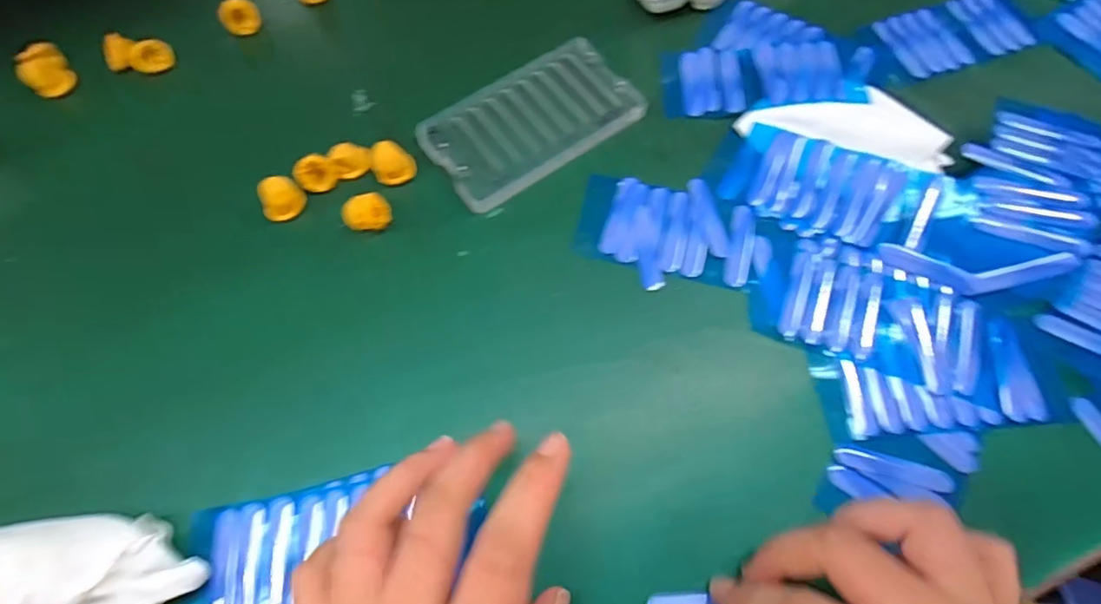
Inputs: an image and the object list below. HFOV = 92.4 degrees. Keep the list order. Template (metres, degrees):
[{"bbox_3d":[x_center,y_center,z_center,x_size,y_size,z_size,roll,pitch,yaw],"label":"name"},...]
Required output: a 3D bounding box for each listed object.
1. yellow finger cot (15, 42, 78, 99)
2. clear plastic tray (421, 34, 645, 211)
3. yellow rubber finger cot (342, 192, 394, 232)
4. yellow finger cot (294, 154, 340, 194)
[{"bbox_3d":[-0.324,-0.150,0.338,0.025,0.016,0.038,-35,70,-13],"label":"yellow finger cot"},{"bbox_3d":[-0.010,-0.108,0.317,0.122,0.012,0.076,-37,71,-14],"label":"clear plastic tray"},{"bbox_3d":[-0.101,-0.049,0.292,0.024,0.016,0.019,-30,69,-11],"label":"yellow rubber finger cot"},{"bbox_3d":[-0.134,-0.073,0.302,0.021,0.014,0.015,-40,71,-15],"label":"yellow finger cot"}]

